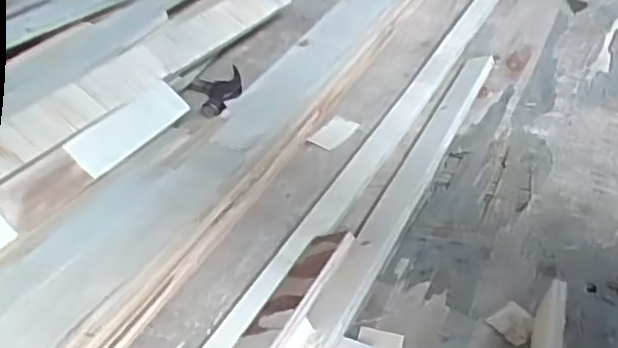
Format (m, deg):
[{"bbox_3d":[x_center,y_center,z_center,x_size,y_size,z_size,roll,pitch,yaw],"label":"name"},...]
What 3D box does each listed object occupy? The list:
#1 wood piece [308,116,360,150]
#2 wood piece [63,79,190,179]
[{"bbox_3d":[0.033,-0.053,0.845,0.034,0.011,0.076,29,45,24],"label":"wood piece"},{"bbox_3d":[-0.207,-0.056,0.756,0.050,0.015,0.166,53,45,-11],"label":"wood piece"}]

